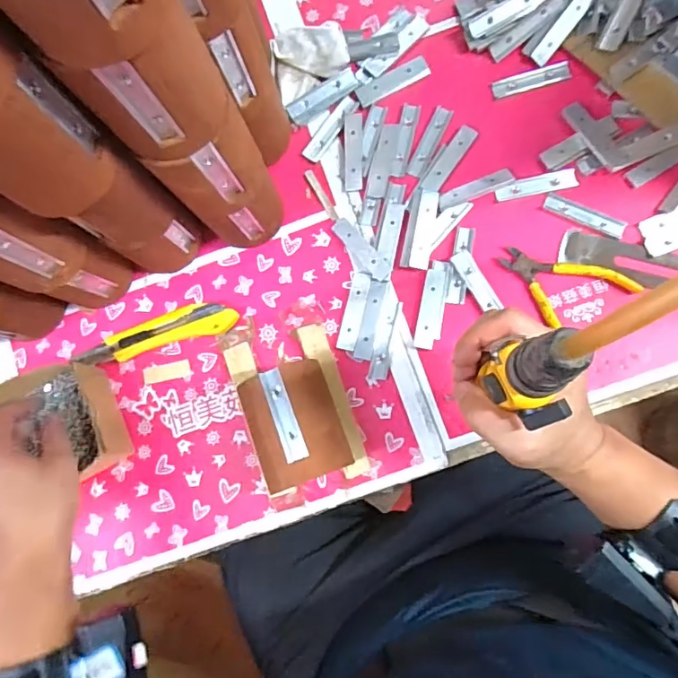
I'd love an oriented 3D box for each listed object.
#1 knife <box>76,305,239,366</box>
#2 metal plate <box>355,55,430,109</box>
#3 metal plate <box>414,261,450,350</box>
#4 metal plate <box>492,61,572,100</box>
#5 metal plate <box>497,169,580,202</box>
[{"bbox_3d":[-0.188,-0.004,0.519,0.170,0.018,0.033,-16,81,3],"label":"knife"},{"bbox_3d":[0.057,-0.271,0.537,0.080,0.004,0.022,-27,81,1],"label":"metal plate"},{"bbox_3d":[0.093,-0.034,0.502,0.024,0.004,0.088,10,84,6],"label":"metal plate"},{"bbox_3d":[0.200,-0.269,0.528,0.080,0.004,0.018,-15,82,3],"label":"metal plate"},{"bbox_3d":[0.198,-0.154,0.511,0.079,0.004,0.019,-12,82,4],"label":"metal plate"}]

